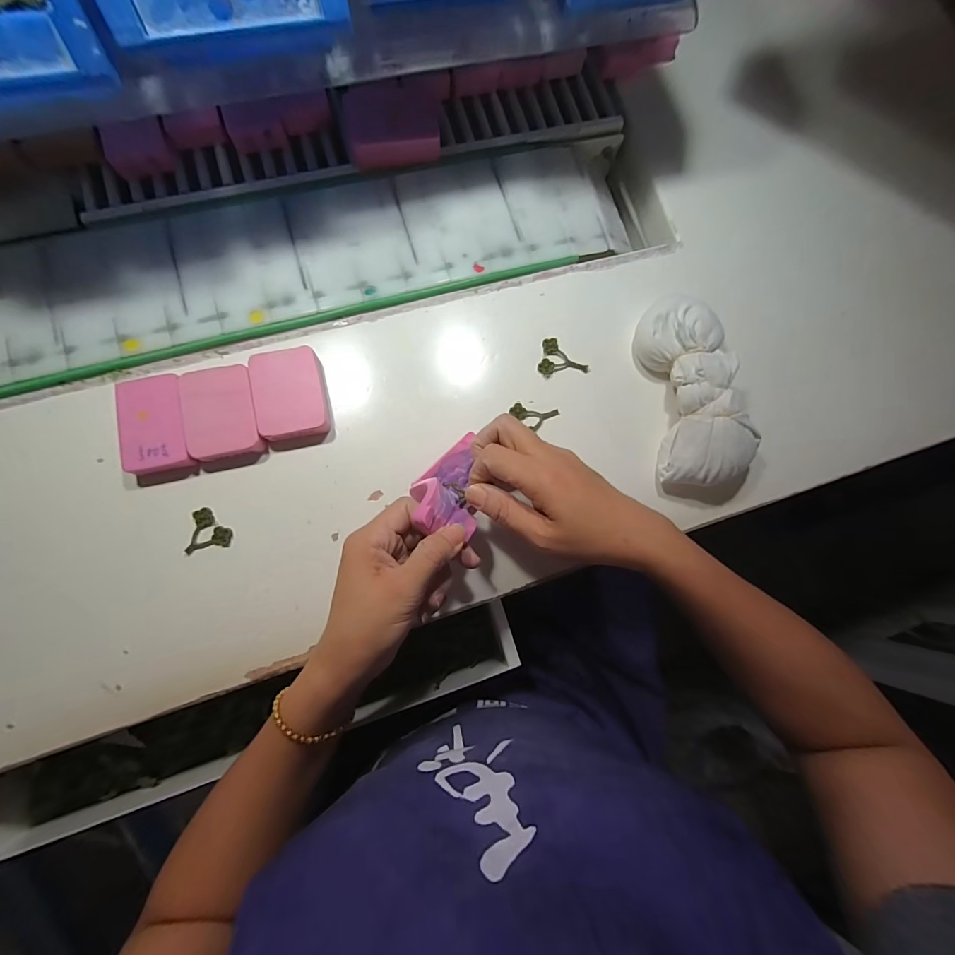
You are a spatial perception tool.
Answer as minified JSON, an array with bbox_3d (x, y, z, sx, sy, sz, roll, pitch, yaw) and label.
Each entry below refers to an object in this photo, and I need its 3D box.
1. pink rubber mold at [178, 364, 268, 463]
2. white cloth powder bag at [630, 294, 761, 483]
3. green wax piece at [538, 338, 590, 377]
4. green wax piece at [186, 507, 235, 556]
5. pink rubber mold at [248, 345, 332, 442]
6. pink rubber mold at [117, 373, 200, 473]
[{"bbox_3d":[-0.197,-0.050,0.316,0.051,0.017,0.069,-13,83,-7],"label":"pink rubber mold"},{"bbox_3d":[0.184,-0.073,0.343,0.072,0.049,0.155,-5,82,-6],"label":"white cloth powder bag"},{"bbox_3d":[0.074,-0.107,0.360,0.043,0.005,0.033,-7,82,-6],"label":"green wax piece"},{"bbox_3d":[-0.204,0.039,0.310,0.033,0.005,0.032,-11,82,-7],"label":"green wax piece"},{"bbox_3d":[-0.147,-0.066,0.322,0.052,0.015,0.068,-12,82,-7],"label":"pink rubber mold"},{"bbox_3d":[-0.243,-0.039,0.309,0.045,0.019,0.072,-15,83,-7],"label":"pink rubber mold"}]

